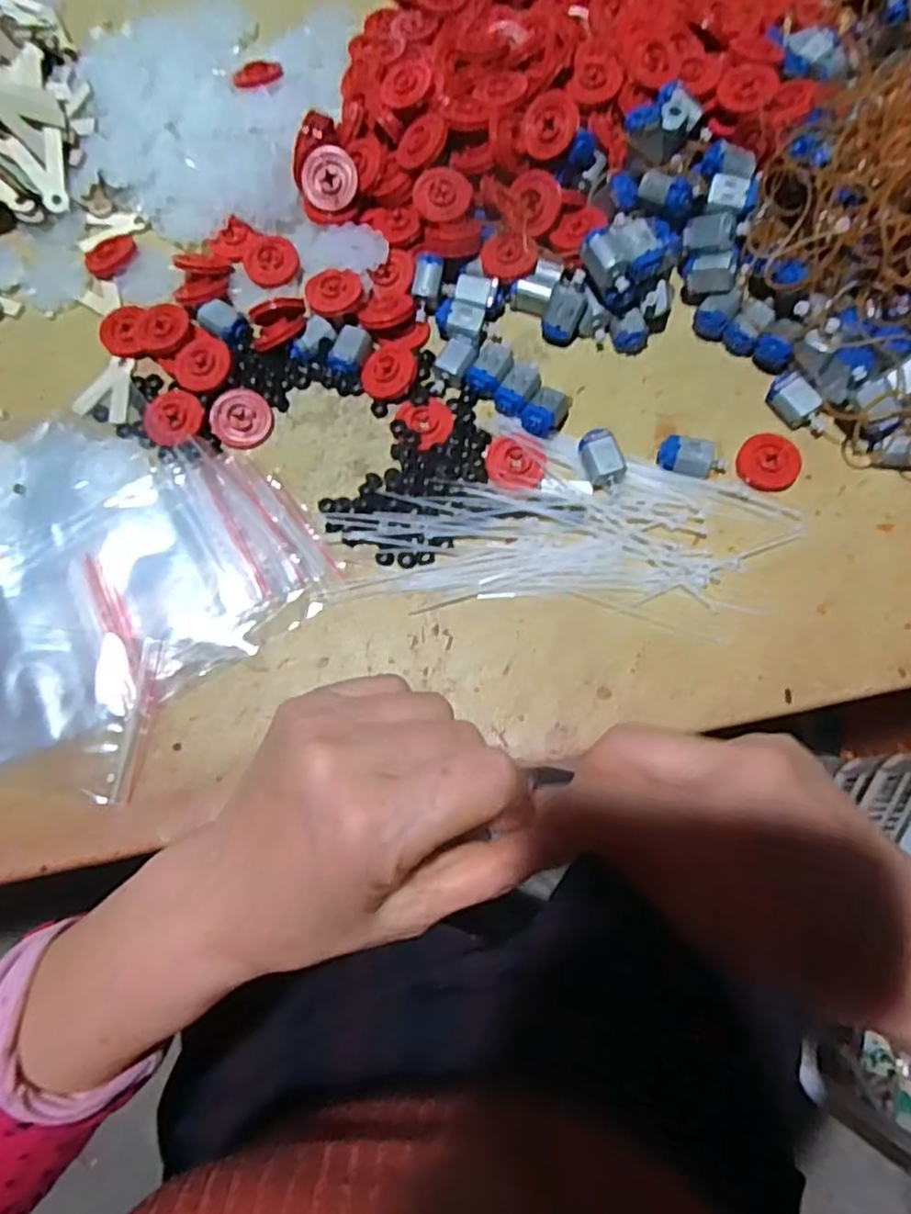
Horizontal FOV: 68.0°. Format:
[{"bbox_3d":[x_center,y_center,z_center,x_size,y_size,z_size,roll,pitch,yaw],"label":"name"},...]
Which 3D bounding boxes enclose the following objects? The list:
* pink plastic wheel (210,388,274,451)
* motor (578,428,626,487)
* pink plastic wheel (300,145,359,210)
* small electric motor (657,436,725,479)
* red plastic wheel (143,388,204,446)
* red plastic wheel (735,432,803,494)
[{"bbox_3d":[-0.120,-0.106,0.380,0.035,0.008,0.032,0,74,1],"label":"pink plastic wheel"},{"bbox_3d":[0.078,-0.079,0.363,0.020,0.017,0.028,-14,74,-3],"label":"motor"},{"bbox_3d":[-0.075,-0.253,0.398,0.034,0.007,0.034,1,104,2],"label":"pink plastic wheel"},{"bbox_3d":[0.128,-0.079,0.364,0.036,0.015,0.020,16,75,6],"label":"small electric motor"},{"bbox_3d":[-0.158,-0.105,0.375,0.035,0.004,0.033,0,74,1],"label":"red plastic wheel"},{"bbox_3d":[0.171,-0.080,0.365,0.032,0.012,0.027,44,79,12],"label":"red plastic wheel"}]

